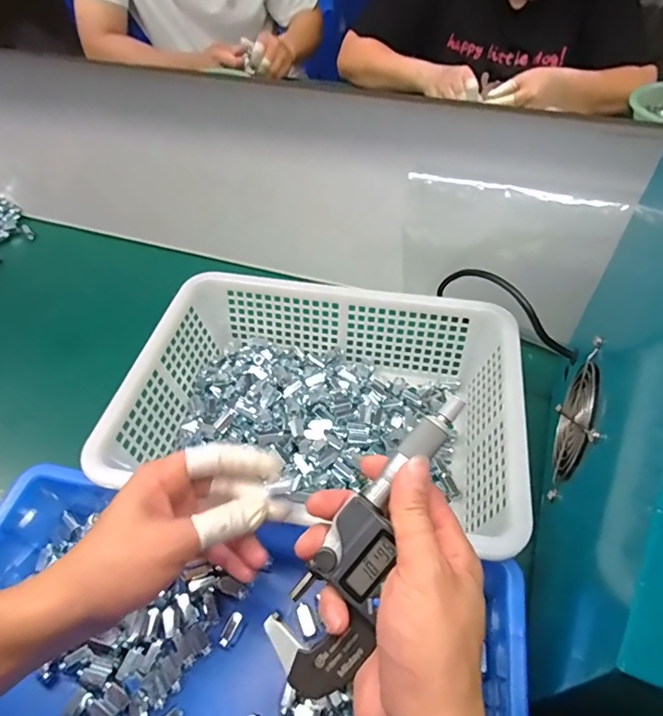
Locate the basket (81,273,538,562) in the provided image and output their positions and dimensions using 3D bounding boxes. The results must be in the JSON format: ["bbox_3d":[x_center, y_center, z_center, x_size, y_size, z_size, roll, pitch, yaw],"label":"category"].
[{"bbox_3d":[-0.006,0.045,0.427,0.318,0.089,0.228,8,52,9],"label":"basket"}]

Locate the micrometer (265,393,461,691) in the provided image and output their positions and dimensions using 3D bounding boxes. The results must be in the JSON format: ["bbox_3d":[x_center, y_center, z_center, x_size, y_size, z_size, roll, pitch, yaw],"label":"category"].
[{"bbox_3d":[0.020,0.090,0.247,0.046,0.017,0.163,26,80,22],"label":"micrometer"}]

